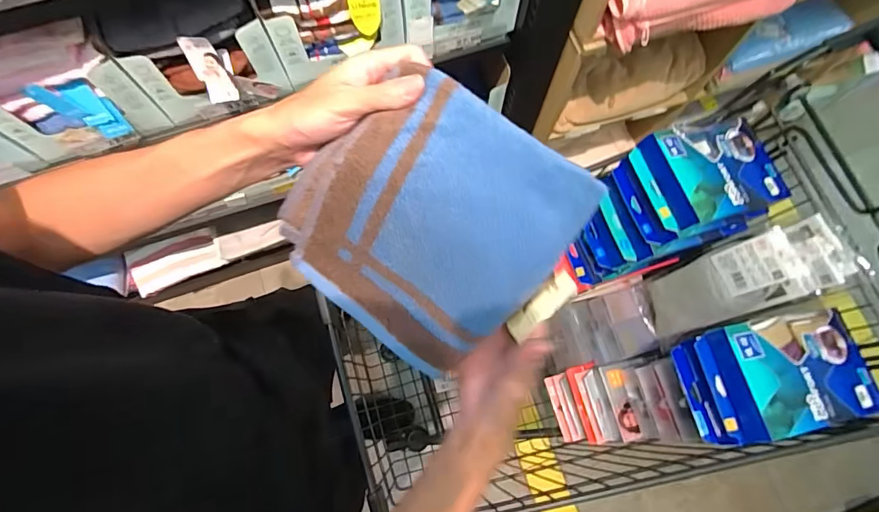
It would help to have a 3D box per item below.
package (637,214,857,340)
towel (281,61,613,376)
[{"bbox_3d":[0.423,0.044,0.668,0.039,0.278,0.098,-5,68,-41],"label":"package"},{"bbox_3d":[-0.014,-0.019,0.318,0.174,0.029,0.181,36,111,2],"label":"towel"}]

